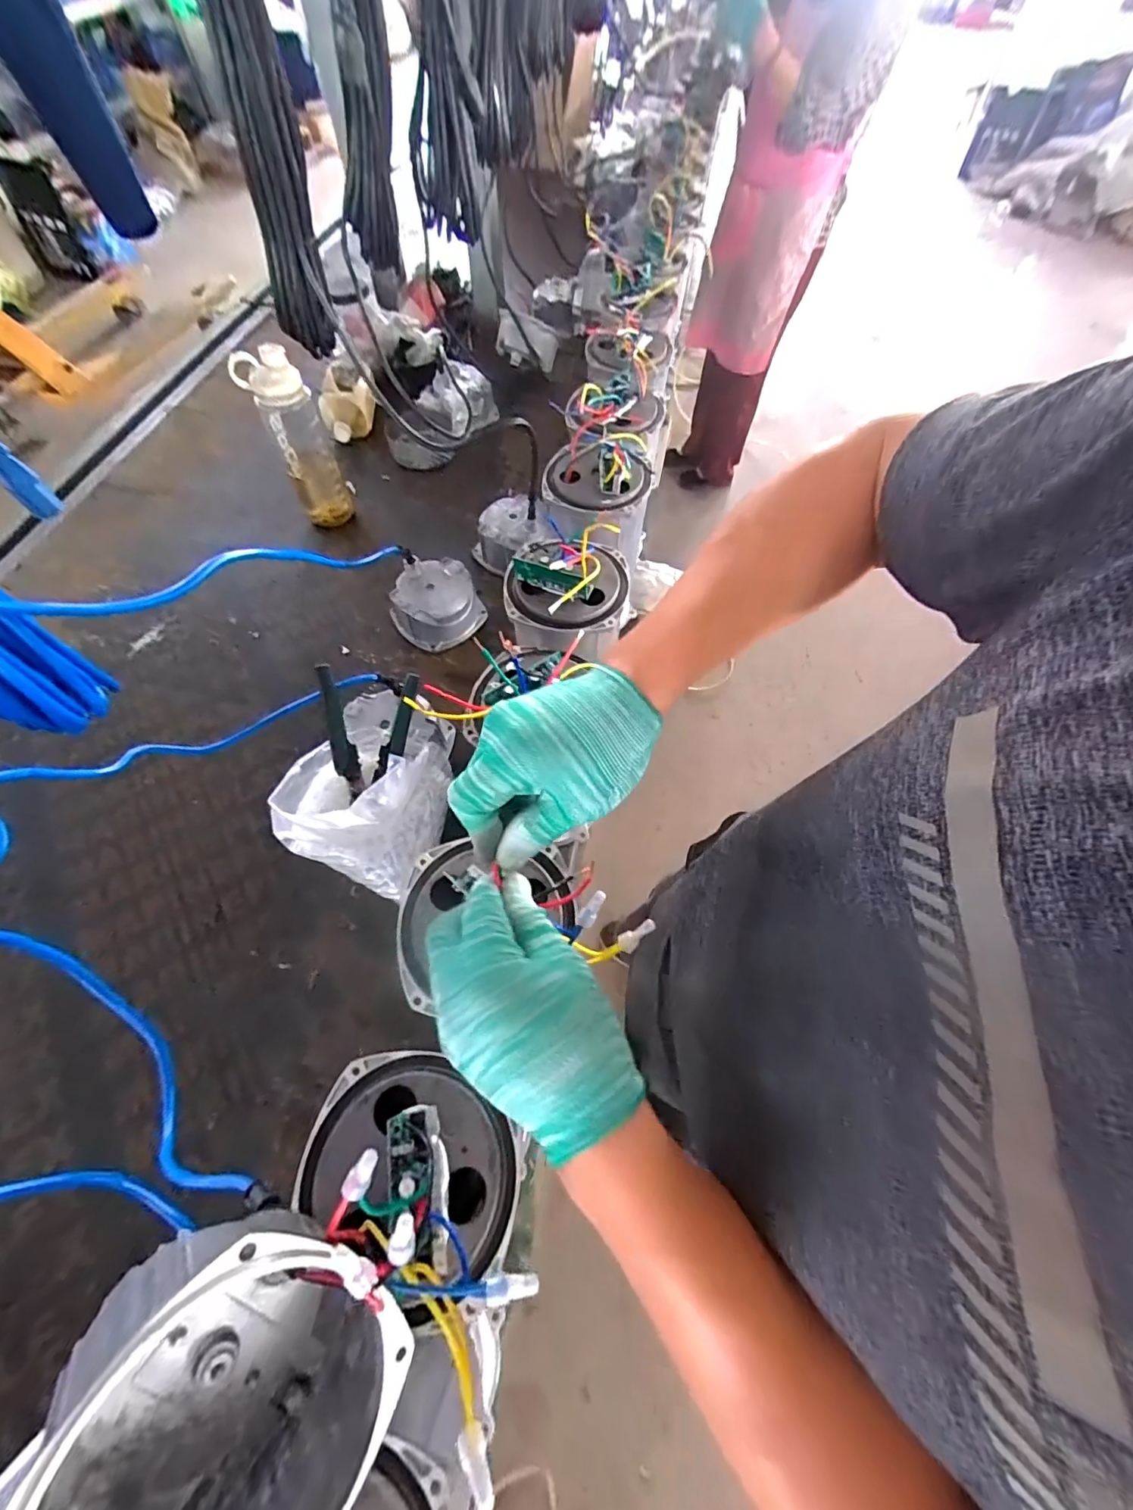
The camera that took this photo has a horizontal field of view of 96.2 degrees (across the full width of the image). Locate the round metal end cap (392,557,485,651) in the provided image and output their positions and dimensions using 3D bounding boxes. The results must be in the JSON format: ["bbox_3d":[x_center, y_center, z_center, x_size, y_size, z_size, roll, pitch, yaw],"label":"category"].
[{"bbox_3d":[-0.198,-0.229,0.785,0.125,0.087,0.116,1,62,-1],"label":"round metal end cap"}]

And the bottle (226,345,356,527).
[{"bbox_3d":[-0.438,-0.510,0.836,0.096,0.260,0.081,-18,64,-10],"label":"bottle"}]

